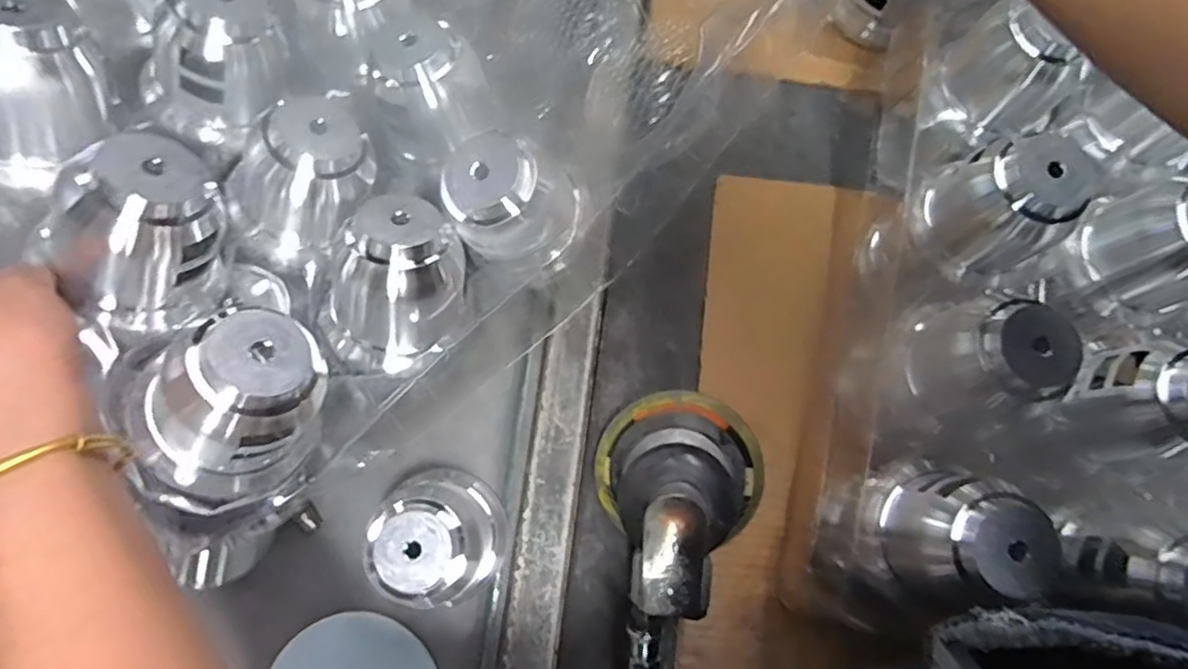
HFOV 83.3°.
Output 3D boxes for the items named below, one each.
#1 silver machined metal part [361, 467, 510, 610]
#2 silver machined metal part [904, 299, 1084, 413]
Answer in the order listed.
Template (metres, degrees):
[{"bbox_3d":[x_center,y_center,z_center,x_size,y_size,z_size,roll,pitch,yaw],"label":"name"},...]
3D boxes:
[{"bbox_3d":[-0.103,0.131,0.428,0.081,0.089,0.089,0,78,-1],"label":"silver machined metal part"},{"bbox_3d":[0.229,0.012,0.394,0.059,0.076,0.062,0,78,-1],"label":"silver machined metal part"}]

